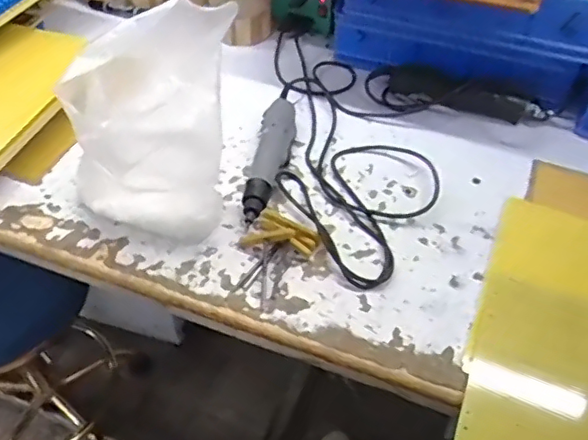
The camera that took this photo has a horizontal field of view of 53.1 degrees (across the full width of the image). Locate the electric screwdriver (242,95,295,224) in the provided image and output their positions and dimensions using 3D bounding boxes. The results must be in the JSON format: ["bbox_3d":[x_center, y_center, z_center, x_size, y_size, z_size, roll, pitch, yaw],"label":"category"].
[{"bbox_3d":[-0.030,-0.078,0.726,0.041,0.035,0.193,9,49,6],"label":"electric screwdriver"}]

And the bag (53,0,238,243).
[{"bbox_3d":[-0.143,-0.090,0.597,0.150,0.220,0.108,-5,49,-6],"label":"bag"}]

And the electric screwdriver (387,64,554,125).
[{"bbox_3d":[0.236,-0.167,0.814,0.211,0.040,0.050,16,50,12],"label":"electric screwdriver"}]

